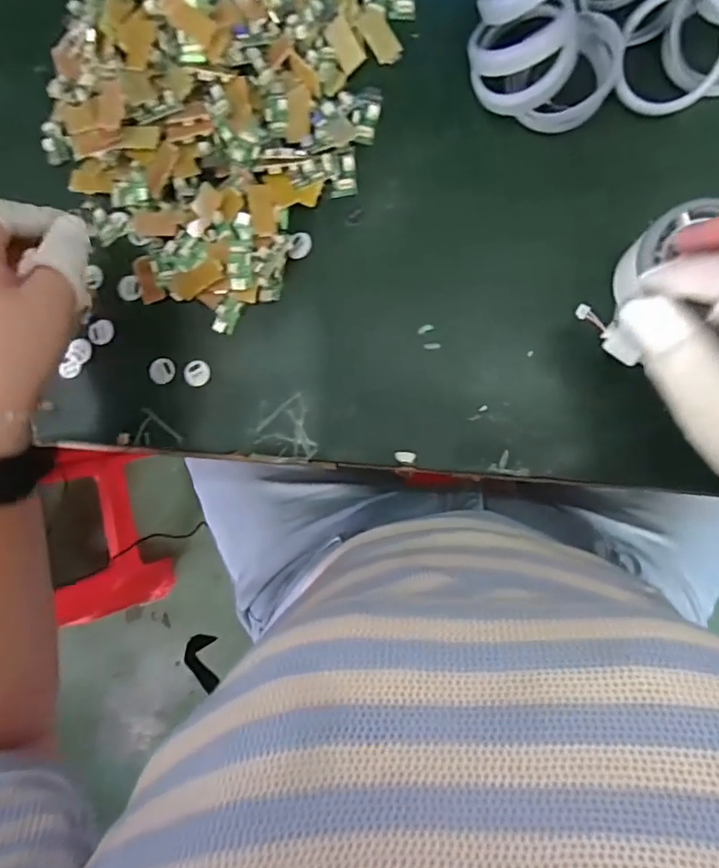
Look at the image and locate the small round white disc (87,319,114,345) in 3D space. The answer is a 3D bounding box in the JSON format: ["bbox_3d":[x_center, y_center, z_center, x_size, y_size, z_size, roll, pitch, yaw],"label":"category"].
[{"bbox_3d":[-0.177,-0.070,0.365,0.016,0.006,0.017,0,91,8],"label":"small round white disc"}]

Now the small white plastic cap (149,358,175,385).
[{"bbox_3d":[-0.133,-0.042,0.356,0.016,0.004,0.017,0,91,8],"label":"small white plastic cap"}]

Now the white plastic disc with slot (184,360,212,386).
[{"bbox_3d":[-0.108,-0.040,0.354,0.018,0.004,0.017,0,91,8],"label":"white plastic disc with slot"}]

